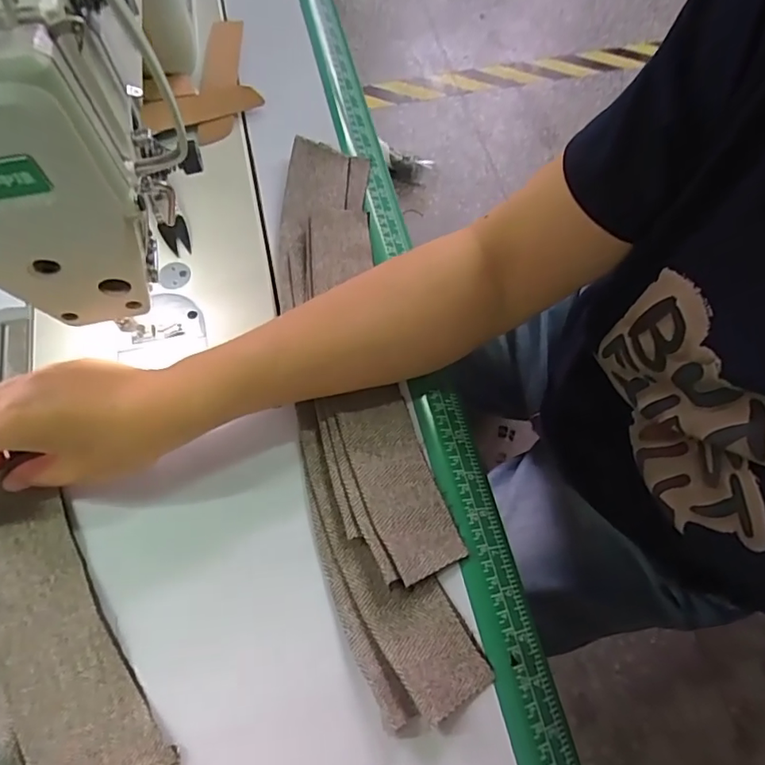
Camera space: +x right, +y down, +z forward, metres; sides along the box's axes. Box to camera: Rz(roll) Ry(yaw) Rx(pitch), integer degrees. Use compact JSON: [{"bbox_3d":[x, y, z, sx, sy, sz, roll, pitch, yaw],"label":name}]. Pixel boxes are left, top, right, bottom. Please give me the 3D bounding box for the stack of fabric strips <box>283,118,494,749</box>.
[{"bbox_3d":[-0.020,-0.005,0.375,0.083,0.018,0.415,-10,66,-6],"label":"stack of fabric strips"}]

